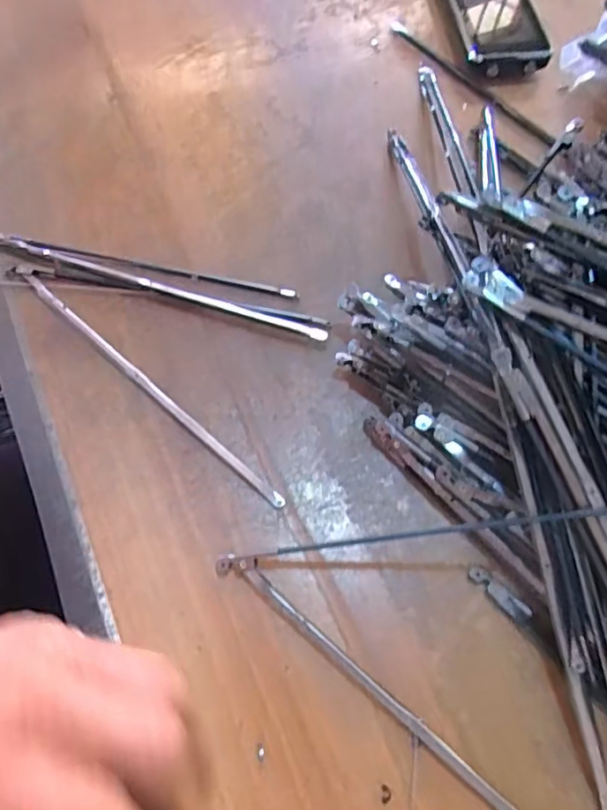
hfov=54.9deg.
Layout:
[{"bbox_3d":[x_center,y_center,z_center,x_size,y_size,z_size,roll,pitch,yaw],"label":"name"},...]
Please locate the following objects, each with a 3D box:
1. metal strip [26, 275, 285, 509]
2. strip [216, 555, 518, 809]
[{"bbox_3d":[-0.074,-0.010,0.275,0.171,0.008,0.006,39,71,16],"label":"metal strip"},{"bbox_3d":[0.039,0.117,0.218,0.184,0.008,0.011,37,71,15],"label":"strip"}]

